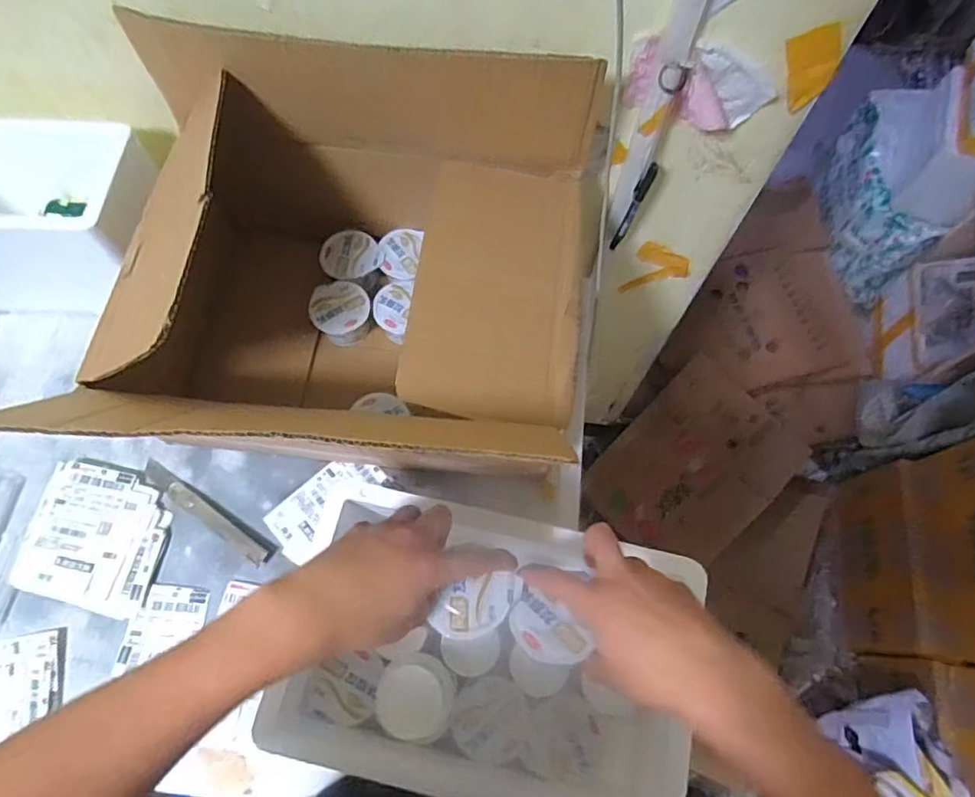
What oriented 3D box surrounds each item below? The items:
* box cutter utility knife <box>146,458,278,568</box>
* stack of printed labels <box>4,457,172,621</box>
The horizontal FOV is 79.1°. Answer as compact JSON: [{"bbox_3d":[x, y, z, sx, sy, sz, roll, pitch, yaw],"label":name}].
[{"bbox_3d":[-0.306,0.125,0.641,0.177,0.004,0.024,32,70,9],"label":"box cutter utility knife"},{"bbox_3d":[-0.418,0.146,0.632,0.139,0.021,0.140,12,70,5],"label":"stack of printed labels"}]

